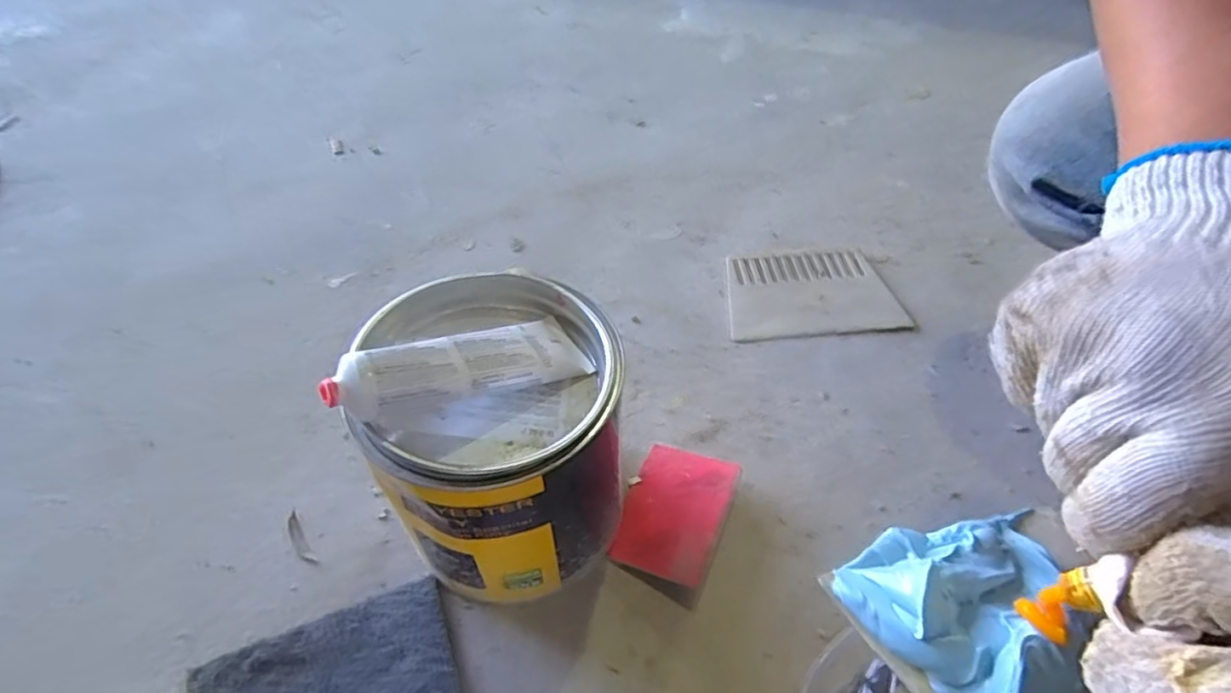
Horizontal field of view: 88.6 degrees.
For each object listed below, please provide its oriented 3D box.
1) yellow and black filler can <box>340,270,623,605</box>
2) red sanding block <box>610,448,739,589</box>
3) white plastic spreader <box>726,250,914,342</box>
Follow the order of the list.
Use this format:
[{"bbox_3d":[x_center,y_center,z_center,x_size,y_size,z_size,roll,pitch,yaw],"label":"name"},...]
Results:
[{"bbox_3d":[-0.068,0.067,0.403,0.146,0.161,0.165,-25,54,-21],"label":"yellow and black filler can"},{"bbox_3d":[0.043,0.117,0.458,0.070,0.014,0.100,19,51,15],"label":"red sanding block"},{"bbox_3d":[0.188,-0.053,0.612,0.160,0.005,0.109,-2,49,-3],"label":"white plastic spreader"}]

